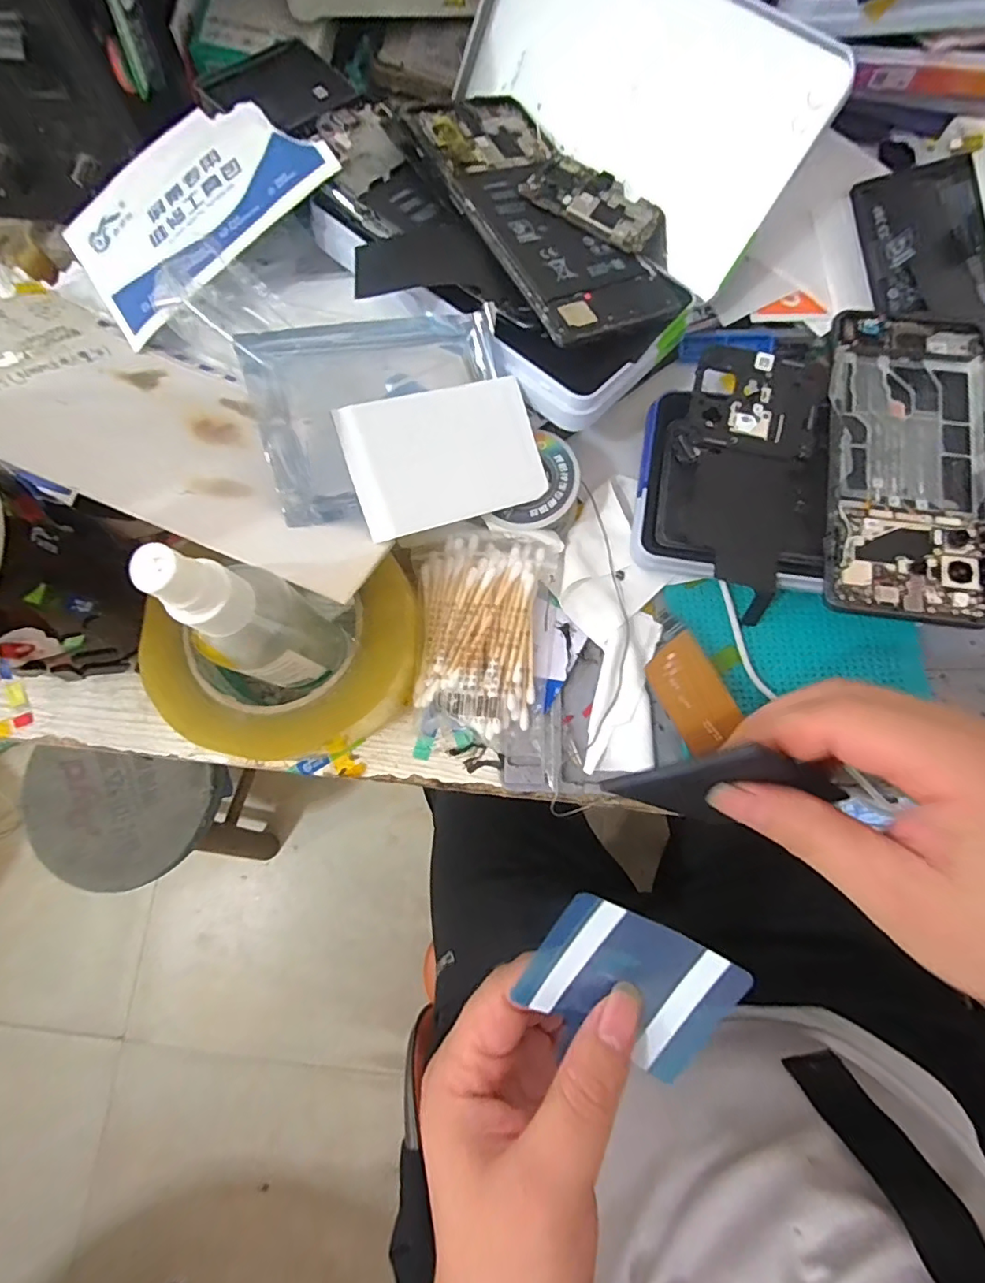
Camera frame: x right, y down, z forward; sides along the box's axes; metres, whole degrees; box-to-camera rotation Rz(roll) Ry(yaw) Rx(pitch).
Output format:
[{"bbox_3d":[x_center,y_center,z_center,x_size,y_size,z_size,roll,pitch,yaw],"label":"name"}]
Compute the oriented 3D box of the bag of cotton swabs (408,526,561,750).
[{"bbox_3d":[-0.003,-0.004,0.267,0.068,0.017,0.101,3,78,2],"label":"bag of cotton swabs"}]

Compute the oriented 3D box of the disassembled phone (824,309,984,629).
[{"bbox_3d":[0.203,-0.090,0.263,0.076,0.011,0.166,6,78,3],"label":"disassembled phone"}]

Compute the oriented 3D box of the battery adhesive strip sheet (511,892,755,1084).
[{"bbox_3d":[0.051,0.127,0.199,0.071,0.008,0.055,28,103,-1],"label":"battery adhesive strip sheet"}]

